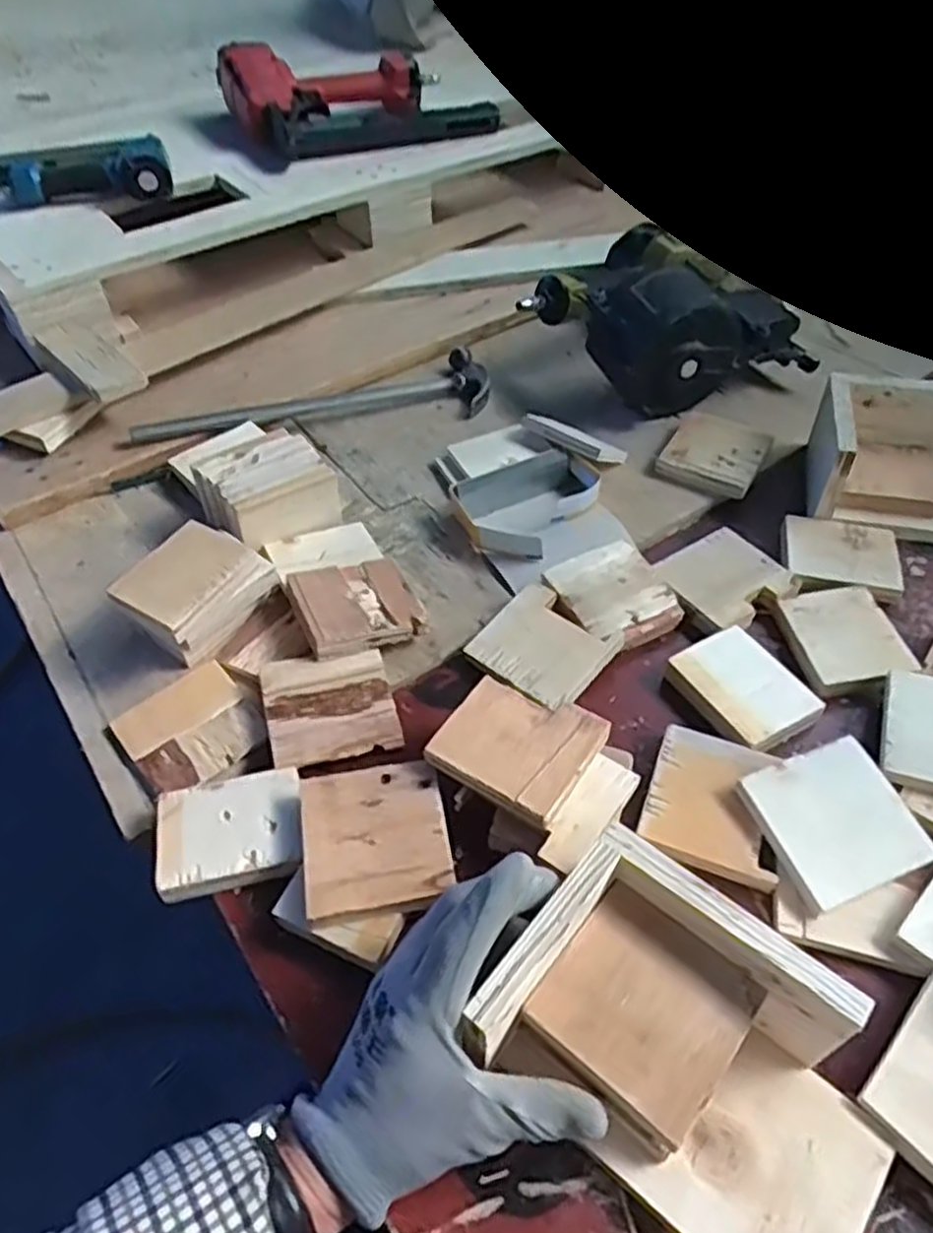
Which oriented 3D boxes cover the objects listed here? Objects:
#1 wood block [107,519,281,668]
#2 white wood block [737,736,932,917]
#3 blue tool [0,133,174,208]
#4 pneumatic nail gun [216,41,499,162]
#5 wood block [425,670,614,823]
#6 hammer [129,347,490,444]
[{"bbox_3d":[-0.215,-0.022,0.617,0.073,0.060,0.102,30,57,22],"label":"wood block"},{"bbox_3d":[0.233,0.128,0.494,0.089,0.015,0.088,-17,52,-11],"label":"white wood block"},{"bbox_3d":[-0.447,-0.508,0.900,0.204,0.044,0.075,-13,52,-8],"label":"blue tool"},{"bbox_3d":[-0.135,-0.676,1.017,0.303,0.088,0.230,-28,55,-19],"label":"pneumatic nail gun"},{"bbox_3d":[0.034,0.081,0.506,0.090,0.010,0.084,29,55,21],"label":"wood block"},{"bbox_3d":[-0.152,-0.216,0.797,0.363,0.040,0.090,-14,53,-12],"label":"hammer"}]

